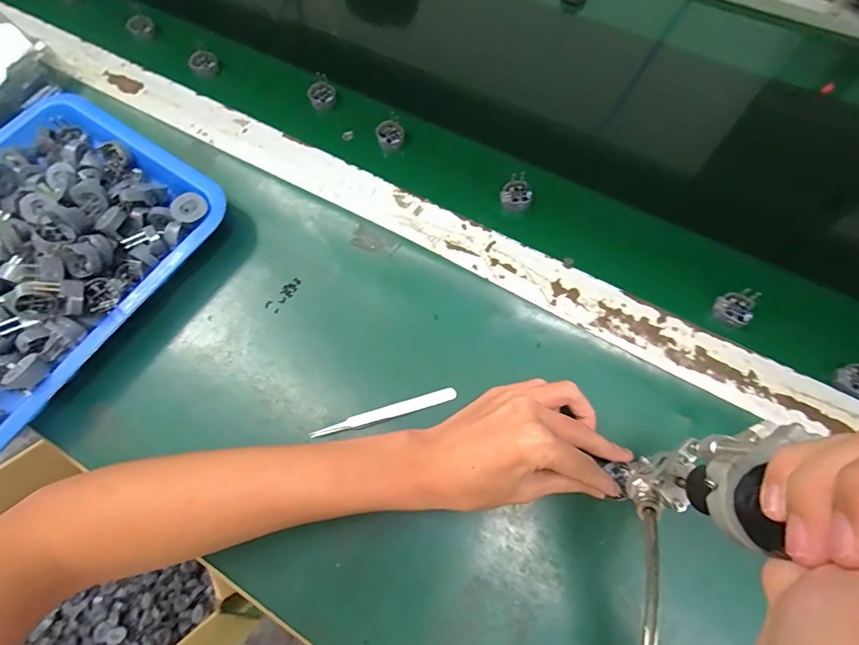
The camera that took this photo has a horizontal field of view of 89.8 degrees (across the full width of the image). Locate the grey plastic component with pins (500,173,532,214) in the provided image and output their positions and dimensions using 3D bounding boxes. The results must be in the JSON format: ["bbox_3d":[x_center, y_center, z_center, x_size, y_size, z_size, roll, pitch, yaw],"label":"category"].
[{"bbox_3d":[0.084,-0.121,0.406,0.028,0.021,0.028,30,74,13],"label":"grey plastic component with pins"}]

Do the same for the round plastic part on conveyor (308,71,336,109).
[{"bbox_3d":[-0.114,-0.243,0.460,0.028,0.028,0.006,-35,29,7],"label":"round plastic part on conveyor"}]

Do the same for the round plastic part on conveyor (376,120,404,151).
[{"bbox_3d":[-0.040,-0.192,0.441,0.027,0.012,0.027,-1,69,2],"label":"round plastic part on conveyor"}]

